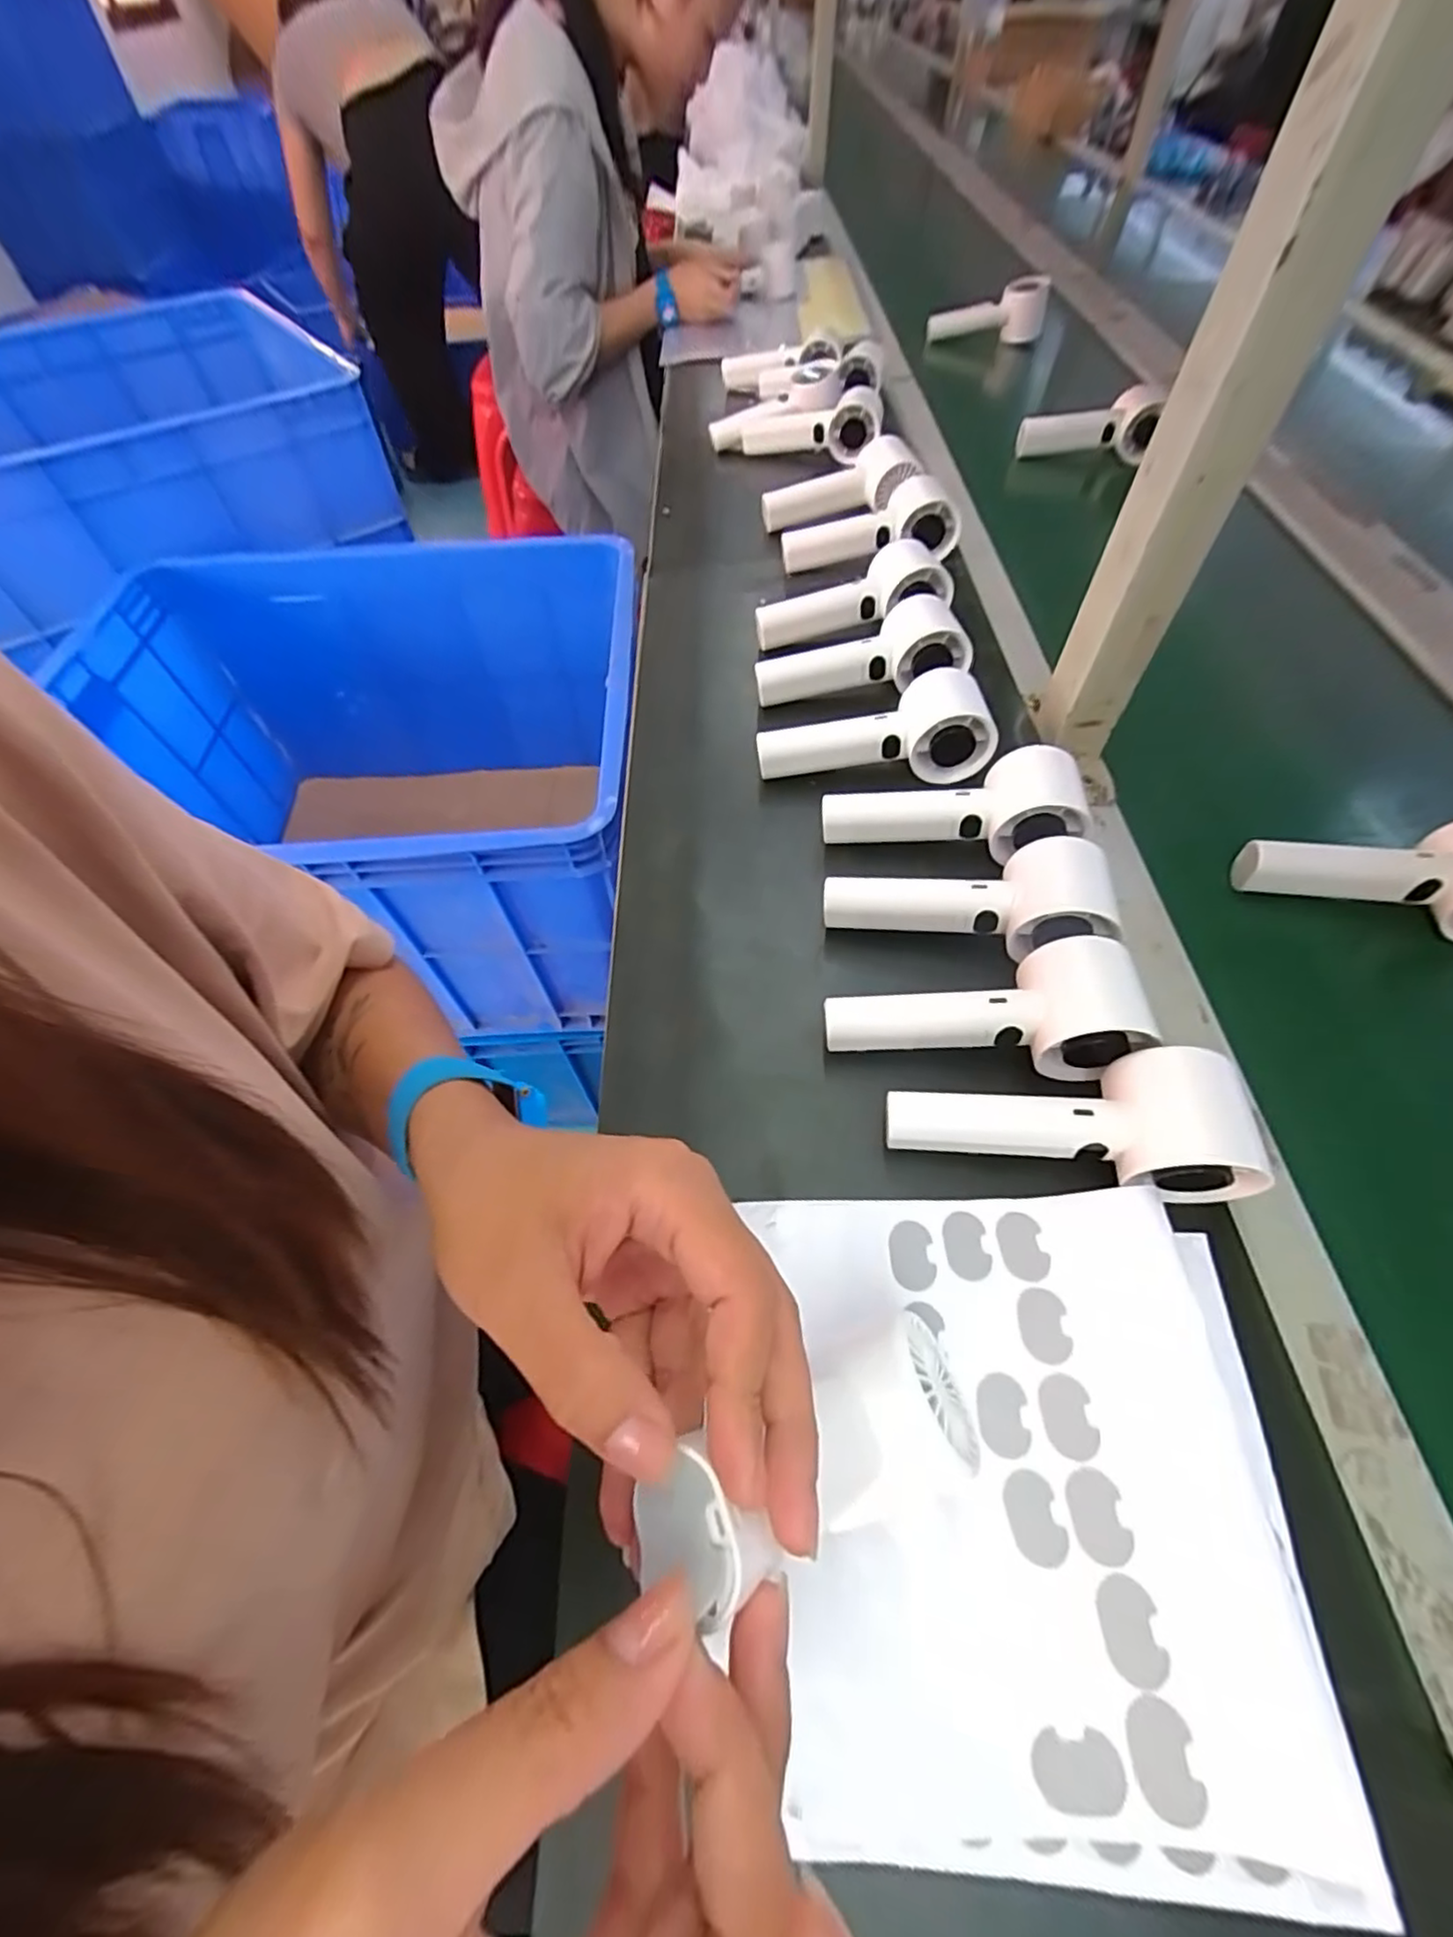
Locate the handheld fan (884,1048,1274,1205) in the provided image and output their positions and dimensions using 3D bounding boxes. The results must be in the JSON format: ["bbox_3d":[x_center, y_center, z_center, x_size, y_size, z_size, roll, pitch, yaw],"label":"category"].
[{"bbox_3d":[0.155,0.070,0.312,0.153,0.064,0.055,3,57,3],"label":"handheld fan"}]

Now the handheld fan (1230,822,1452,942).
[{"bbox_3d":[0.398,-0.065,0.401,0.158,0.051,0.055,12,58,9],"label":"handheld fan"}]

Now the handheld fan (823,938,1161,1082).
[{"bbox_3d":[0.127,0.019,0.352,0.145,0.063,0.055,5,57,5],"label":"handheld fan"}]

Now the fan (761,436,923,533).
[{"bbox_3d":[0.111,-0.484,0.678,0.155,0.044,0.080,-15,56,11],"label":"fan"}]

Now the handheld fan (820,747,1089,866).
[{"bbox_3d":[0.140,-0.105,0.429,0.152,0.057,0.058,10,58,8],"label":"handheld fan"}]

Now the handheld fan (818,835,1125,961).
[{"bbox_3d":[0.134,-0.042,0.391,0.150,0.061,0.061,11,58,8],"label":"handheld fan"}]

